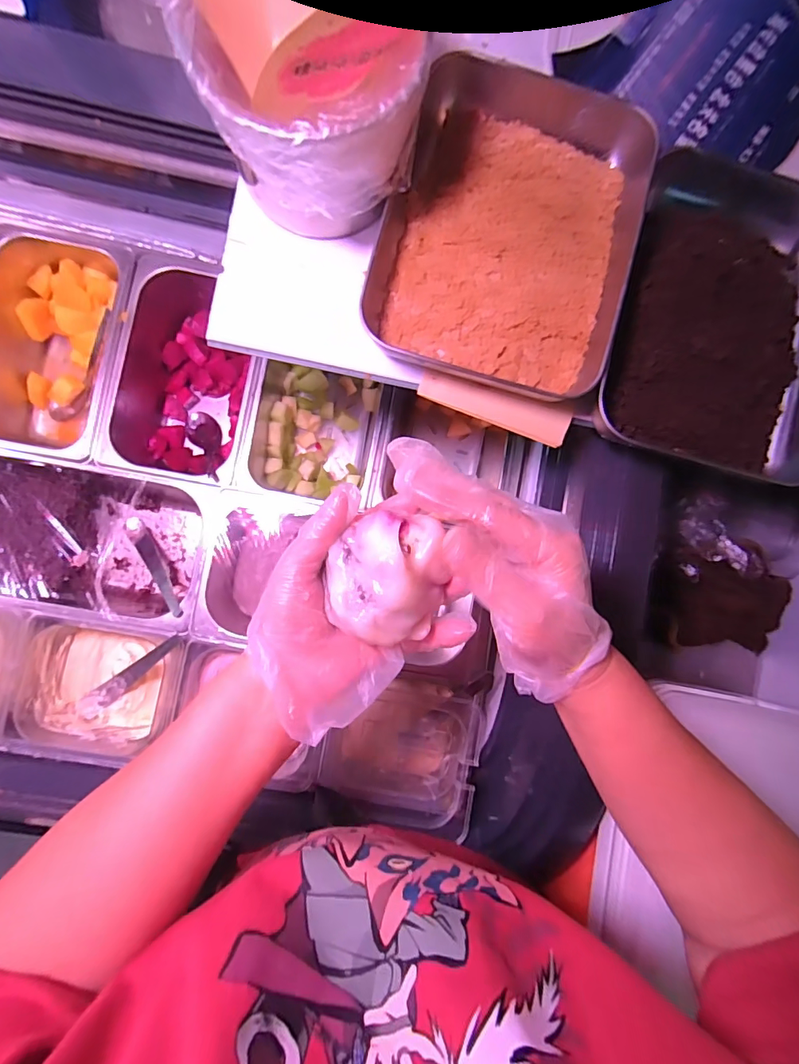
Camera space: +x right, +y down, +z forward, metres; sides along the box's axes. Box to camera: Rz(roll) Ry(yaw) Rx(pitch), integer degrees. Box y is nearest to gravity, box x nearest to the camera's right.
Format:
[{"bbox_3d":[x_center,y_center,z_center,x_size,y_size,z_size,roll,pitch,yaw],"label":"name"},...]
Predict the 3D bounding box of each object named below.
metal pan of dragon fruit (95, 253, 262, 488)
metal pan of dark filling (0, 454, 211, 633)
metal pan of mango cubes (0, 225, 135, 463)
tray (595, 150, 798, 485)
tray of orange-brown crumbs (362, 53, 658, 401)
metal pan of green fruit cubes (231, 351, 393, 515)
[{"bbox_3d":[-0.253,-0.190,0.568,0.159,0.102,0.258,10,86,-5],"label":"metal pan of dragon fruit"},{"bbox_3d":[-0.388,0.010,0.555,0.315,0.113,0.165,10,86,-5],"label":"metal pan of dark filling"},{"bbox_3d":[-0.413,-0.219,0.553,0.166,0.089,0.257,11,86,-5],"label":"metal pan of mango cubes"},{"bbox_3d":[0.271,-0.183,0.373,0.188,0.041,0.263,14,86,-4],"label":"tray"},{"bbox_3d":[0.092,-0.250,0.368,0.194,0.049,0.266,17,85,-4],"label":"tray of orange-brown crumbs"},{"bbox_3d":[-0.103,-0.124,0.574,0.168,0.089,0.197,10,86,-5],"label":"metal pan of green fruit cubes"}]

